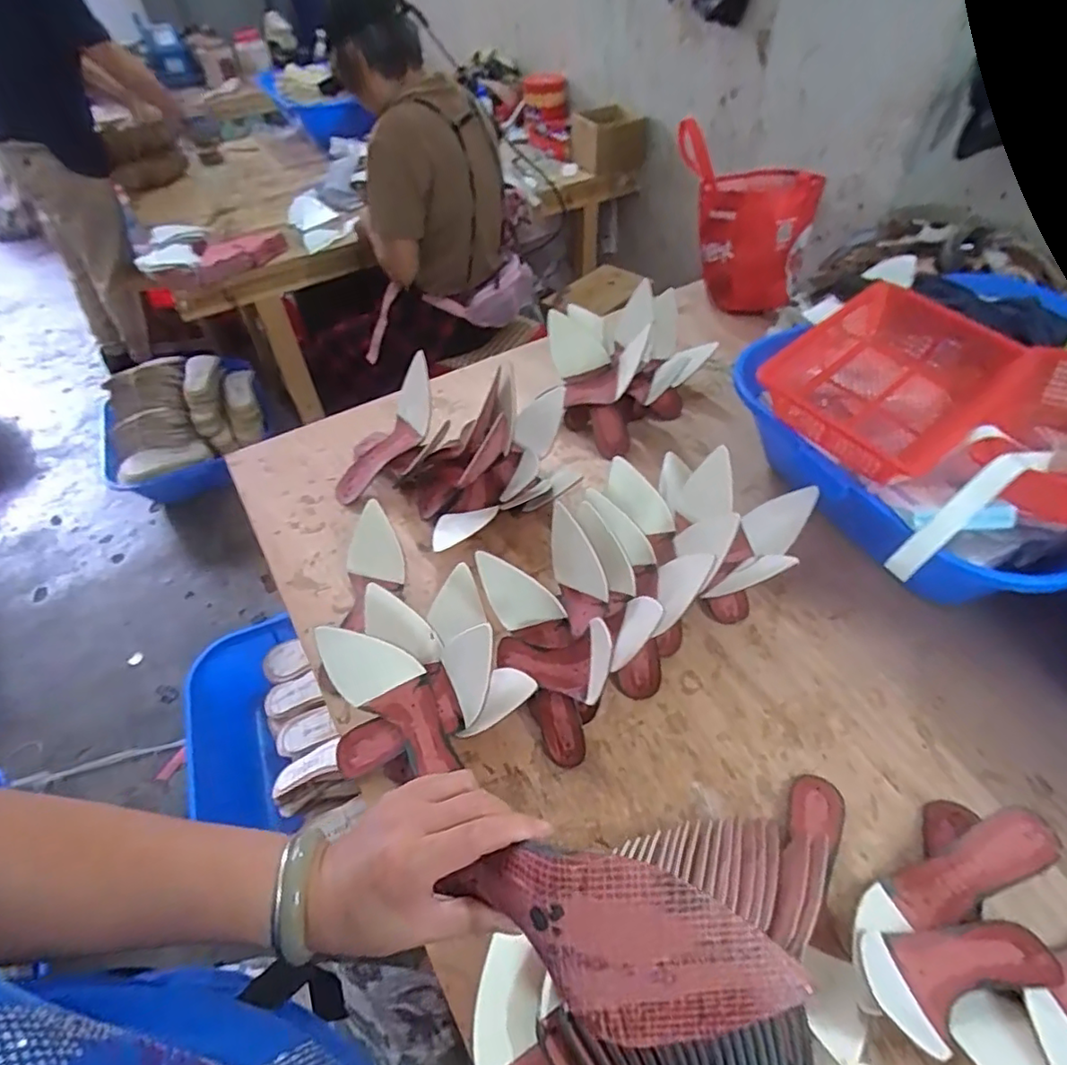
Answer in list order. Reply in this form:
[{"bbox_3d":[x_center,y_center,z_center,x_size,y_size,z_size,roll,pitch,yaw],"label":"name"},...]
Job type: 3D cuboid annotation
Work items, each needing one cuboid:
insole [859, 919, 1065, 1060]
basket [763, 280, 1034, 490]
[{"bbox_3d":[0.363,0.374,0.509,0.223,0.042,0.081,2,45,-21],"label":"insole"},{"bbox_3d":[0.482,-0.200,0.806,0.230,0.104,0.314,36,59,29],"label":"basket"}]

